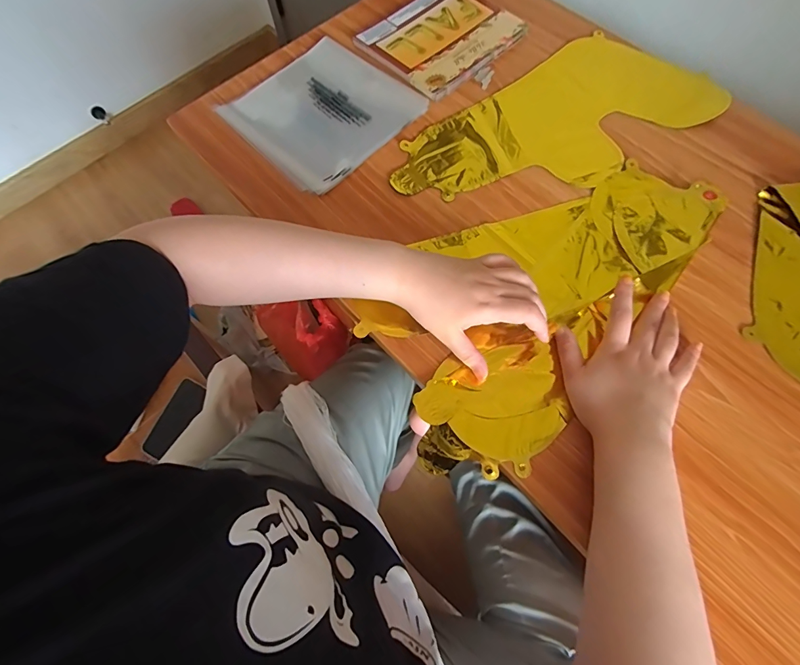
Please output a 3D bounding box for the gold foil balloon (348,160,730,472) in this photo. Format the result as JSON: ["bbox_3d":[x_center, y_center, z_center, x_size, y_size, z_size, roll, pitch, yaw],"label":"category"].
[{"bbox_3d":[0.141,-0.054,0.447,0.221,0.032,0.415,40,77,16],"label":"gold foil balloon"}]

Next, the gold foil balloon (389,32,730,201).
[{"bbox_3d":[0.192,-0.258,0.525,0.405,0.011,0.194,-33,71,-9],"label":"gold foil balloon"}]

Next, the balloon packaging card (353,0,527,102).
[{"bbox_3d":[0.059,-0.420,0.585,0.188,0.013,0.161,-42,73,-12],"label":"balloon packaging card"}]

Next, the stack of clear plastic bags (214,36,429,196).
[{"bbox_3d":[-0.103,-0.293,0.542,0.196,0.013,0.203,41,76,16],"label":"stack of clear plastic bags"}]

